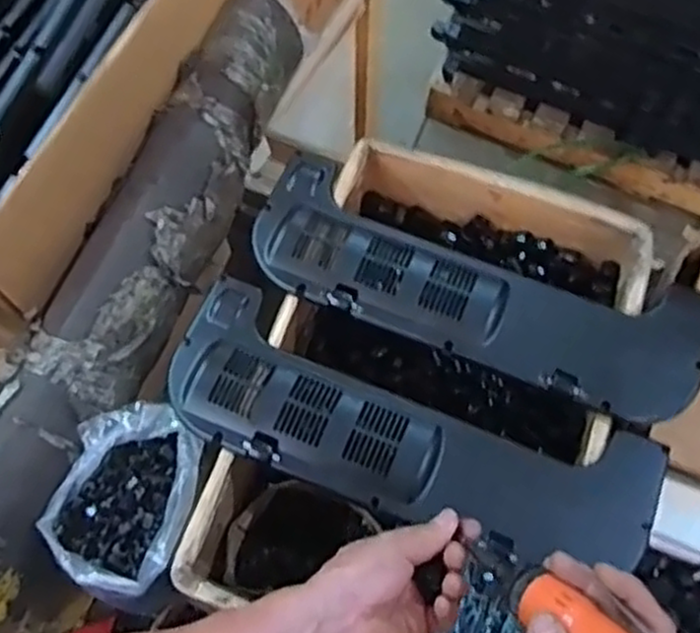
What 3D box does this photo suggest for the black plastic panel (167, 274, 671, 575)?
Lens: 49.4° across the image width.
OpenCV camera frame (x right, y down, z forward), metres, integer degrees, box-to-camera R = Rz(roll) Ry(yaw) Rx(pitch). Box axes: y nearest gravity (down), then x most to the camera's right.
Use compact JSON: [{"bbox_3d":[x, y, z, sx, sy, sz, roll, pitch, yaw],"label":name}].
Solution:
[{"bbox_3d":[0.055,0.109,0.733,0.476,0.024,0.155,19,70,7],"label":"black plastic panel"}]

